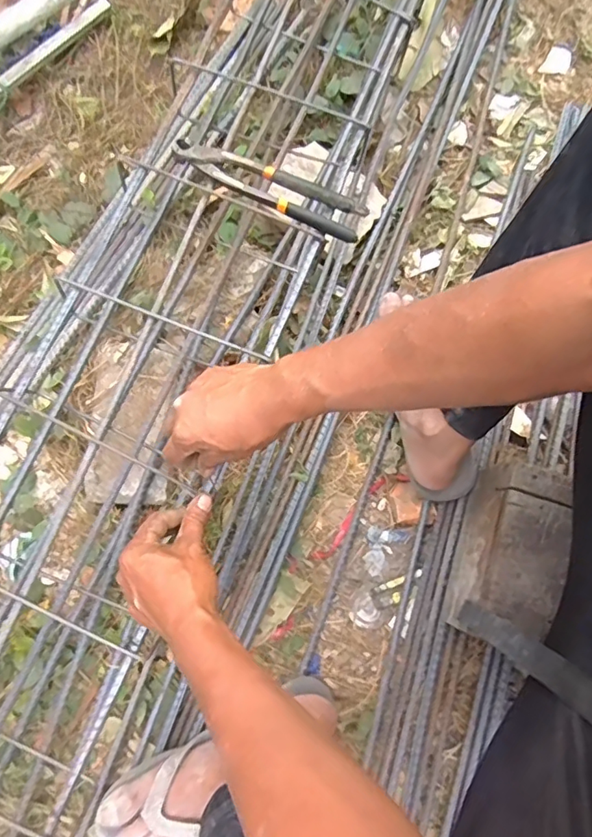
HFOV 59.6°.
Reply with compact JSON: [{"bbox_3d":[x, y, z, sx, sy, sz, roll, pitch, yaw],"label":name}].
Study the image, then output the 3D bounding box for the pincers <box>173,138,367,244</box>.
[{"bbox_3d":[-0.029,-0.253,0.561,0.216,0.023,0.042,24,82,7],"label":"pincers"}]

